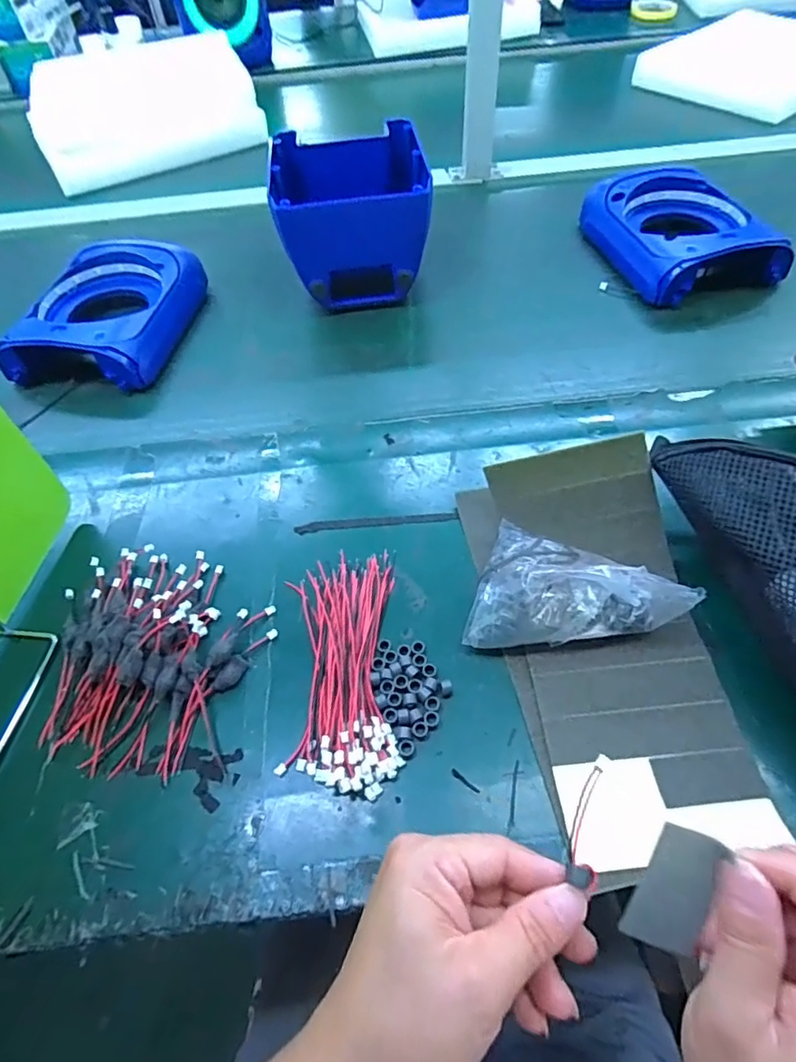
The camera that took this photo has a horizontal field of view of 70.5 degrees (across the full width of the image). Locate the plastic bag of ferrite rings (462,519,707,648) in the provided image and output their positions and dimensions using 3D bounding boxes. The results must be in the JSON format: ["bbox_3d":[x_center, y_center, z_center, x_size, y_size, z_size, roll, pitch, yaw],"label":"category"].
[{"bbox_3d":[0.129,0.041,0.395,0.140,0.061,0.105,16,56,16],"label":"plastic bag of ferrite rings"}]

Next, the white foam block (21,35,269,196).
[{"bbox_3d":[-0.425,-0.717,0.951,0.359,0.094,0.274,-25,57,-14],"label":"white foam block"}]

